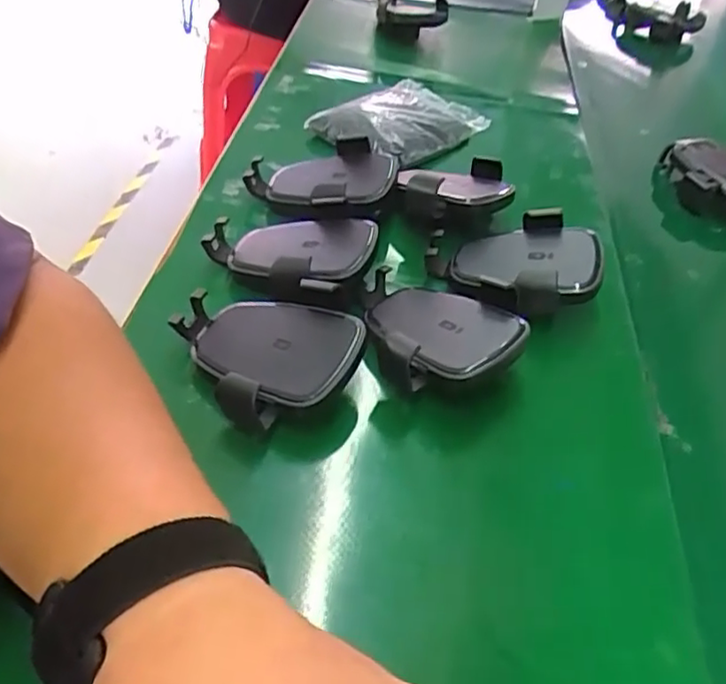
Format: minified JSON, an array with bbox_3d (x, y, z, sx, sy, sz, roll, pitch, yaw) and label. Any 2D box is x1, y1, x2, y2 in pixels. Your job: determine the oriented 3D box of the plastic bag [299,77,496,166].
[{"bbox_3d":[0.039,-0.220,0.629,0.116,0.034,0.180,29,52,22],"label":"plastic bag"}]

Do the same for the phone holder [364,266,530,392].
[{"bbox_3d":[0.042,-0.001,0.406,0.110,0.050,0.087,21,50,16],"label":"phone holder"}]

